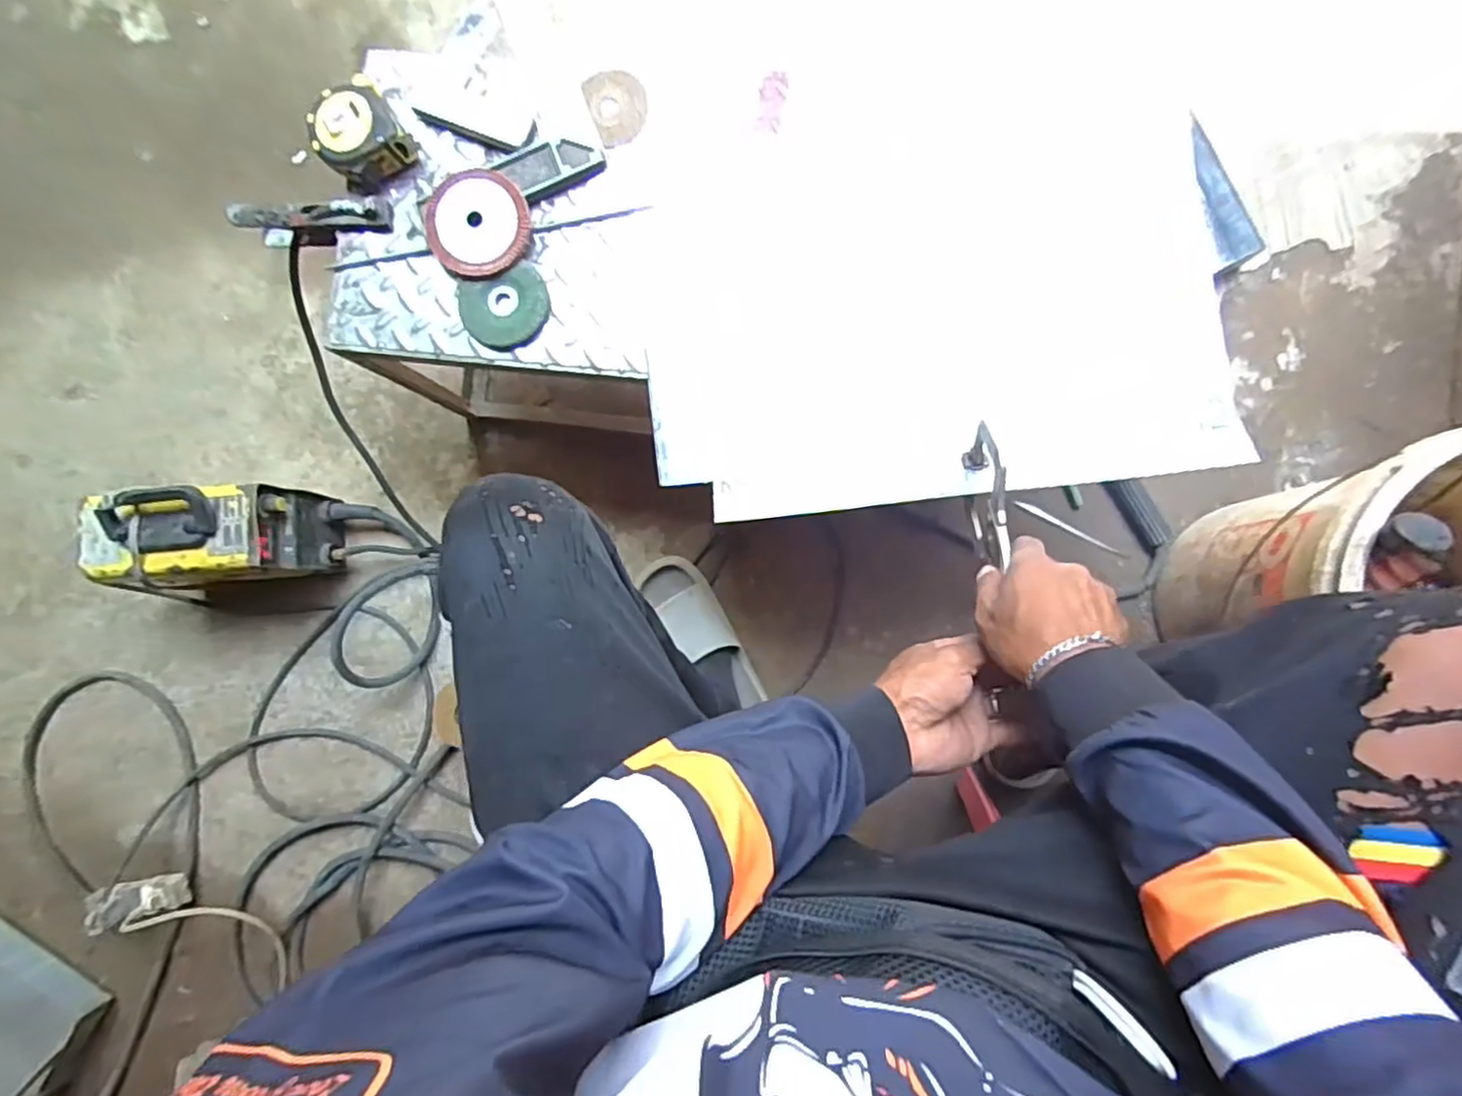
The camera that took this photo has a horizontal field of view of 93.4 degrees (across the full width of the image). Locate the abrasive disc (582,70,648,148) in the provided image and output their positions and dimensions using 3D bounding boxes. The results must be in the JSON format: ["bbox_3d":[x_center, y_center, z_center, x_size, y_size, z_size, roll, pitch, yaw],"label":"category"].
[{"bbox_3d":[-0.106,-0.418,0.648,0.052,0.004,0.078,-20,86,4],"label":"abrasive disc"}]

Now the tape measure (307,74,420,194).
[{"bbox_3d":[-0.351,-0.389,0.651,0.077,0.045,0.079,-37,85,3],"label":"tape measure"}]

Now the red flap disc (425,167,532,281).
[{"bbox_3d":[-0.235,-0.304,0.644,0.089,0.016,0.102,3,92,-12],"label":"red flap disc"}]

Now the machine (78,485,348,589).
[{"bbox_3d":[-0.643,-0.009,0.874,0.227,0.191,0.112,-5,87,5],"label":"machine"}]

